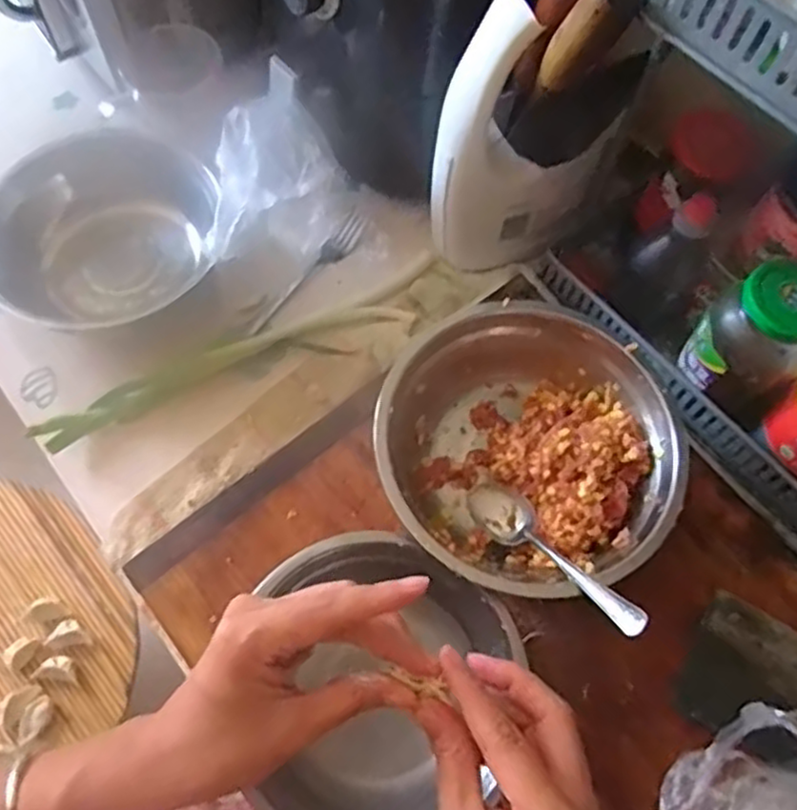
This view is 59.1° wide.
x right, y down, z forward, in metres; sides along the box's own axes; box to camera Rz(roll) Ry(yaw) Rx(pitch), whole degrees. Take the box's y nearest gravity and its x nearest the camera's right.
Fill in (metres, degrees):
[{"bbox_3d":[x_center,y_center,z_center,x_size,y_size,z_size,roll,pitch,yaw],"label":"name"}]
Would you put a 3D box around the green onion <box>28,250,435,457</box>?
[{"bbox_3d":[-0.121,-0.043,0.600,0.358,0.015,0.056,-24,68,-13],"label":"green onion"}]

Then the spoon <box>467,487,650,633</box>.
[{"bbox_3d":[0.101,0.097,0.476,0.034,0.016,0.140,-36,44,-17],"label":"spoon"}]

